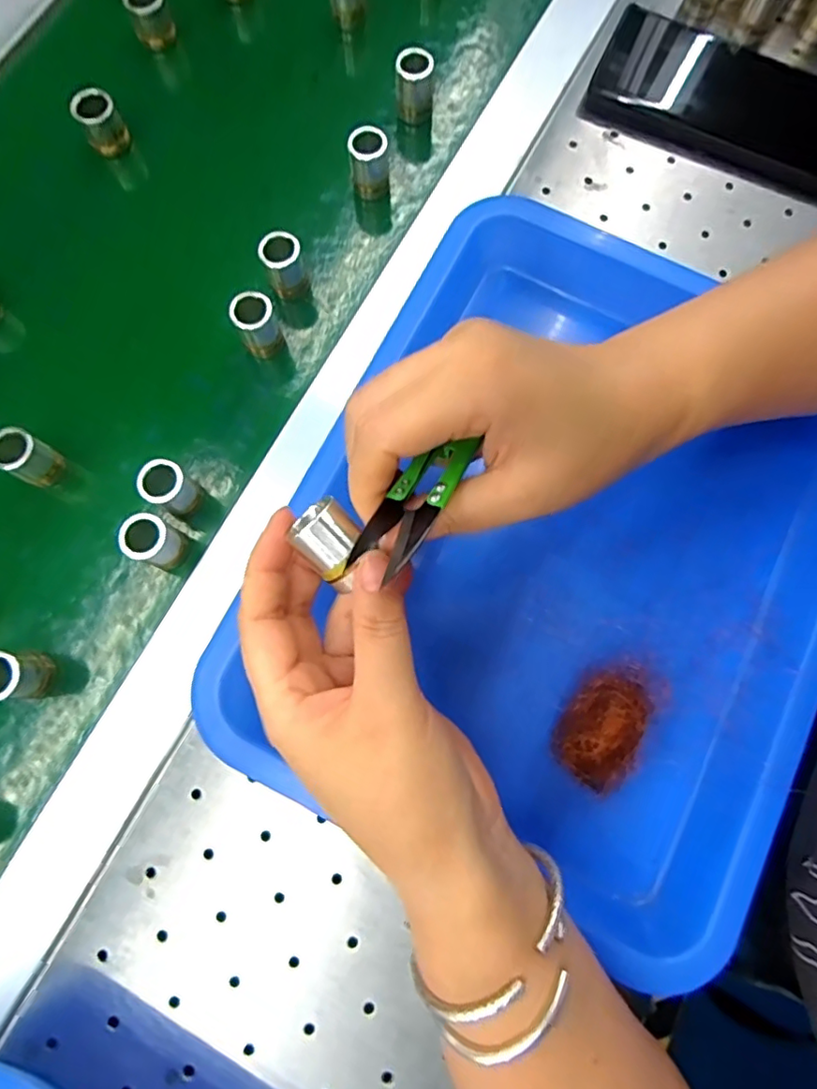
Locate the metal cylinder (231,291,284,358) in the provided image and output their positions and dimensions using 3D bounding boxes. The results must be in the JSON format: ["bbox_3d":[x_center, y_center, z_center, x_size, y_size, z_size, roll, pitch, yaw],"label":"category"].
[{"bbox_3d":[-0.085,-0.123,0.321,0.021,0.042,0.020,0,77,-1],"label":"metal cylinder"}]

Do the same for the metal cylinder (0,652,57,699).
[{"bbox_3d":[-0.194,0.065,0.277,0.020,0.033,0.021,0,77,-1],"label":"metal cylinder"}]

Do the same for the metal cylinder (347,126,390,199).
[{"bbox_3d":[-0.024,-0.230,0.341,0.022,0.034,0.017,-8,77,-2],"label":"metal cylinder"}]

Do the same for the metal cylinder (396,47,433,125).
[{"bbox_3d":[0.004,-0.286,0.354,0.022,0.034,0.017,2,77,0],"label":"metal cylinder"}]

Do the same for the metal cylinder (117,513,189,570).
[{"bbox_3d":[-0.130,-0.001,0.291,0.022,0.033,0.022,0,77,-1],"label":"metal cylinder"}]

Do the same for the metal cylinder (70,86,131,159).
[{"bbox_3d":[-0.192,-0.264,0.353,0.024,0.028,0.021,-22,78,-6],"label":"metal cylinder"}]

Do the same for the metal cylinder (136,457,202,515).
[{"bbox_3d":[-0.124,-0.029,0.297,0.020,0.034,0.022,0,77,-1],"label":"metal cylinder"}]

